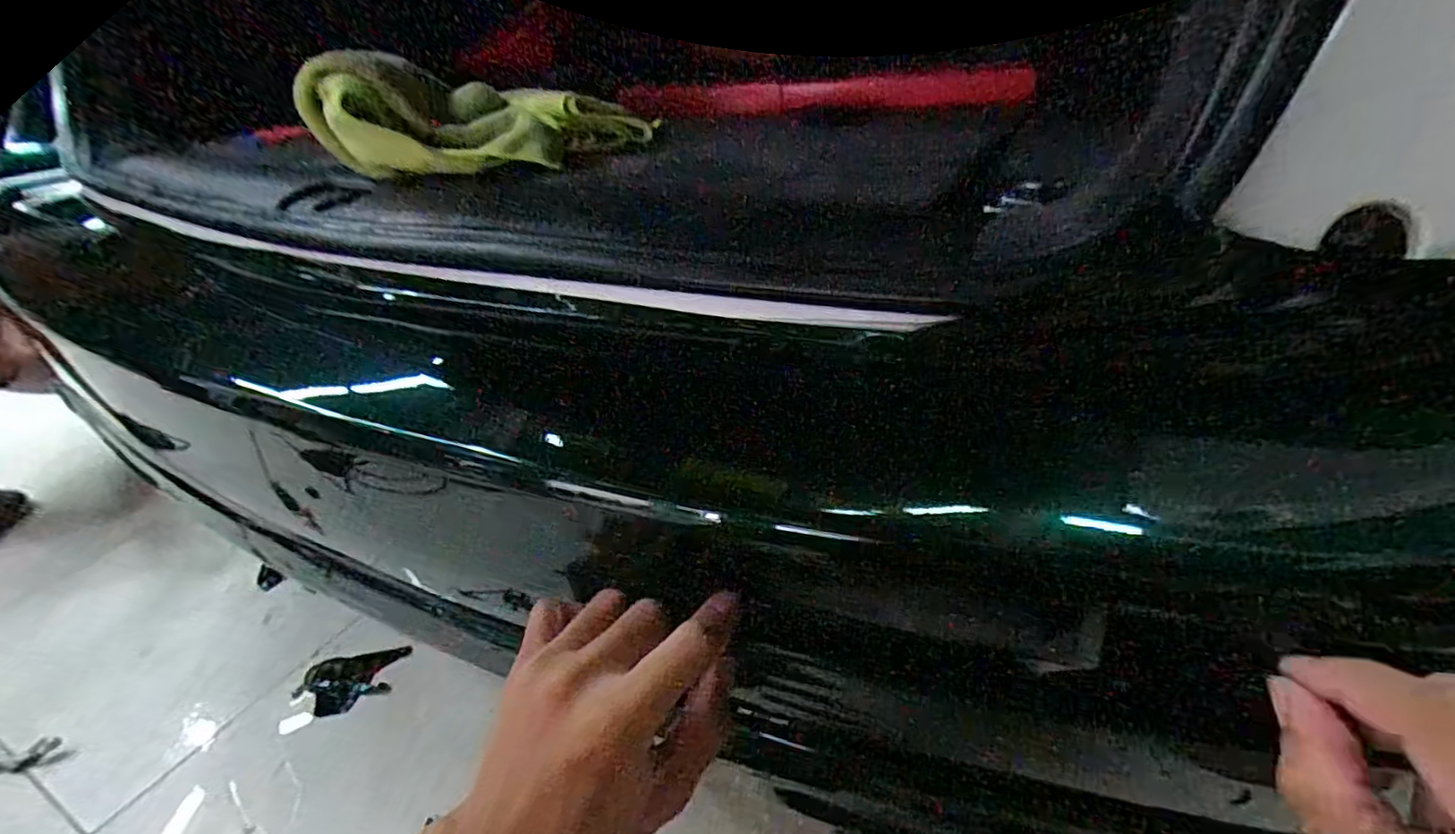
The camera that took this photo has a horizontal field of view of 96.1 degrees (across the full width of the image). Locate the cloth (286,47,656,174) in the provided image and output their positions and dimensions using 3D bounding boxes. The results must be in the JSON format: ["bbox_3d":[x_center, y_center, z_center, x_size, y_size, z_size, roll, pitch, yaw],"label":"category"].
[{"bbox_3d":[-0.194,-0.249,0.526,0.254,0.077,0.130,-6,32,-2],"label":"cloth"}]

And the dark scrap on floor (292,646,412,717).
[{"bbox_3d":[-0.529,0.364,0.920,0.156,0.034,0.088,-16,34,-17],"label":"dark scrap on floor"}]

